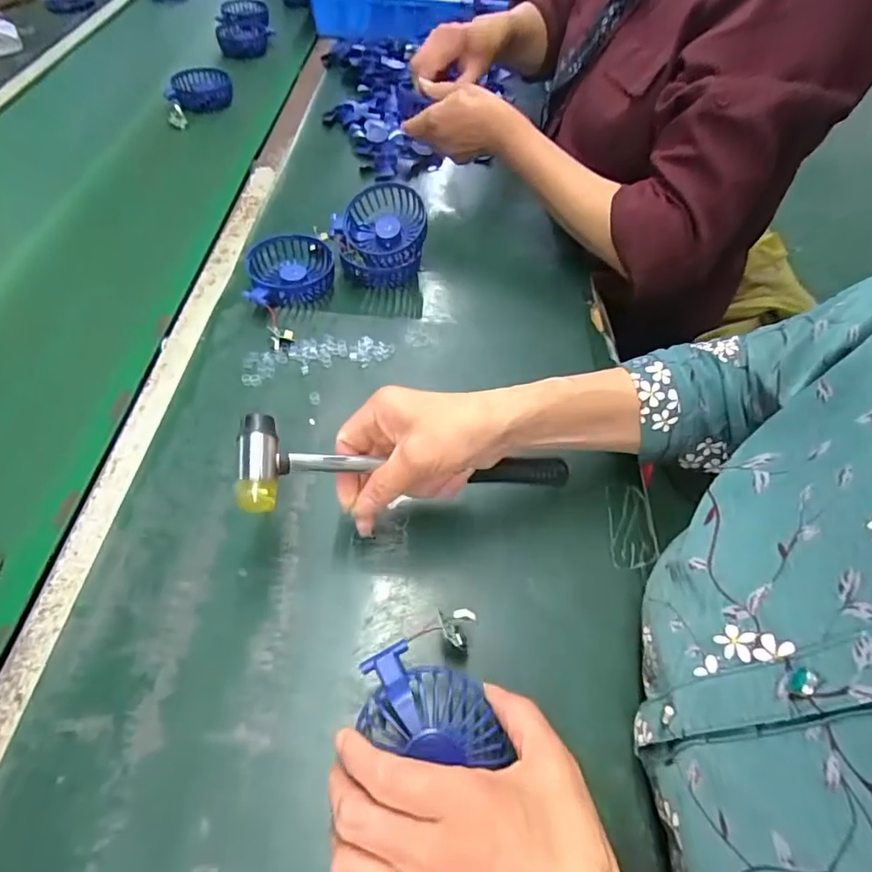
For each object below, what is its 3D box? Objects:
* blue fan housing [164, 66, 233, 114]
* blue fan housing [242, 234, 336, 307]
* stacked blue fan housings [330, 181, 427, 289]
[{"bbox_3d":[-0.369,-0.540,0.839,0.096,0.041,0.080,-8,54,-9],"label":"blue fan housing"},{"bbox_3d":[-0.153,-0.172,0.566,0.086,0.030,0.101,-2,54,-6],"label":"blue fan housing"},{"bbox_3d":[-0.061,-0.215,0.585,0.100,0.066,0.096,-7,54,-9],"label":"stacked blue fan housings"}]

